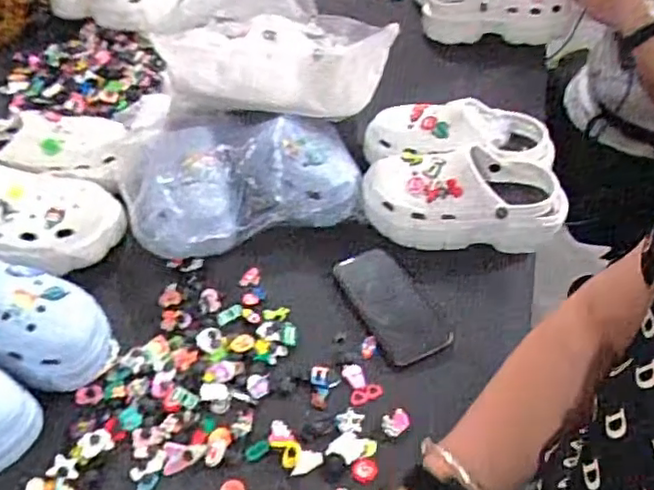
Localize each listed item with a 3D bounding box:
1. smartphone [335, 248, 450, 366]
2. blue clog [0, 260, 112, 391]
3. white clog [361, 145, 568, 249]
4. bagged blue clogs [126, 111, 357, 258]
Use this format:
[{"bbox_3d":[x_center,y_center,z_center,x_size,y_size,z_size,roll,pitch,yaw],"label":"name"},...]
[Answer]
[{"bbox_3d":[0.076,0.071,0.777,0.076,0.011,0.161,-24,55,-19],"label":"smartphone"},{"bbox_3d":[-0.353,0.073,0.695,0.236,0.107,0.104,17,53,13],"label":"blue clog"},{"bbox_3d":[0.175,-0.065,0.834,0.249,0.089,0.113,-1,51,-1],"label":"white clog"},{"bbox_3d":[-0.110,-0.090,0.837,0.296,0.120,0.168,-13,52,-10],"label":"bagged blue clogs"}]

